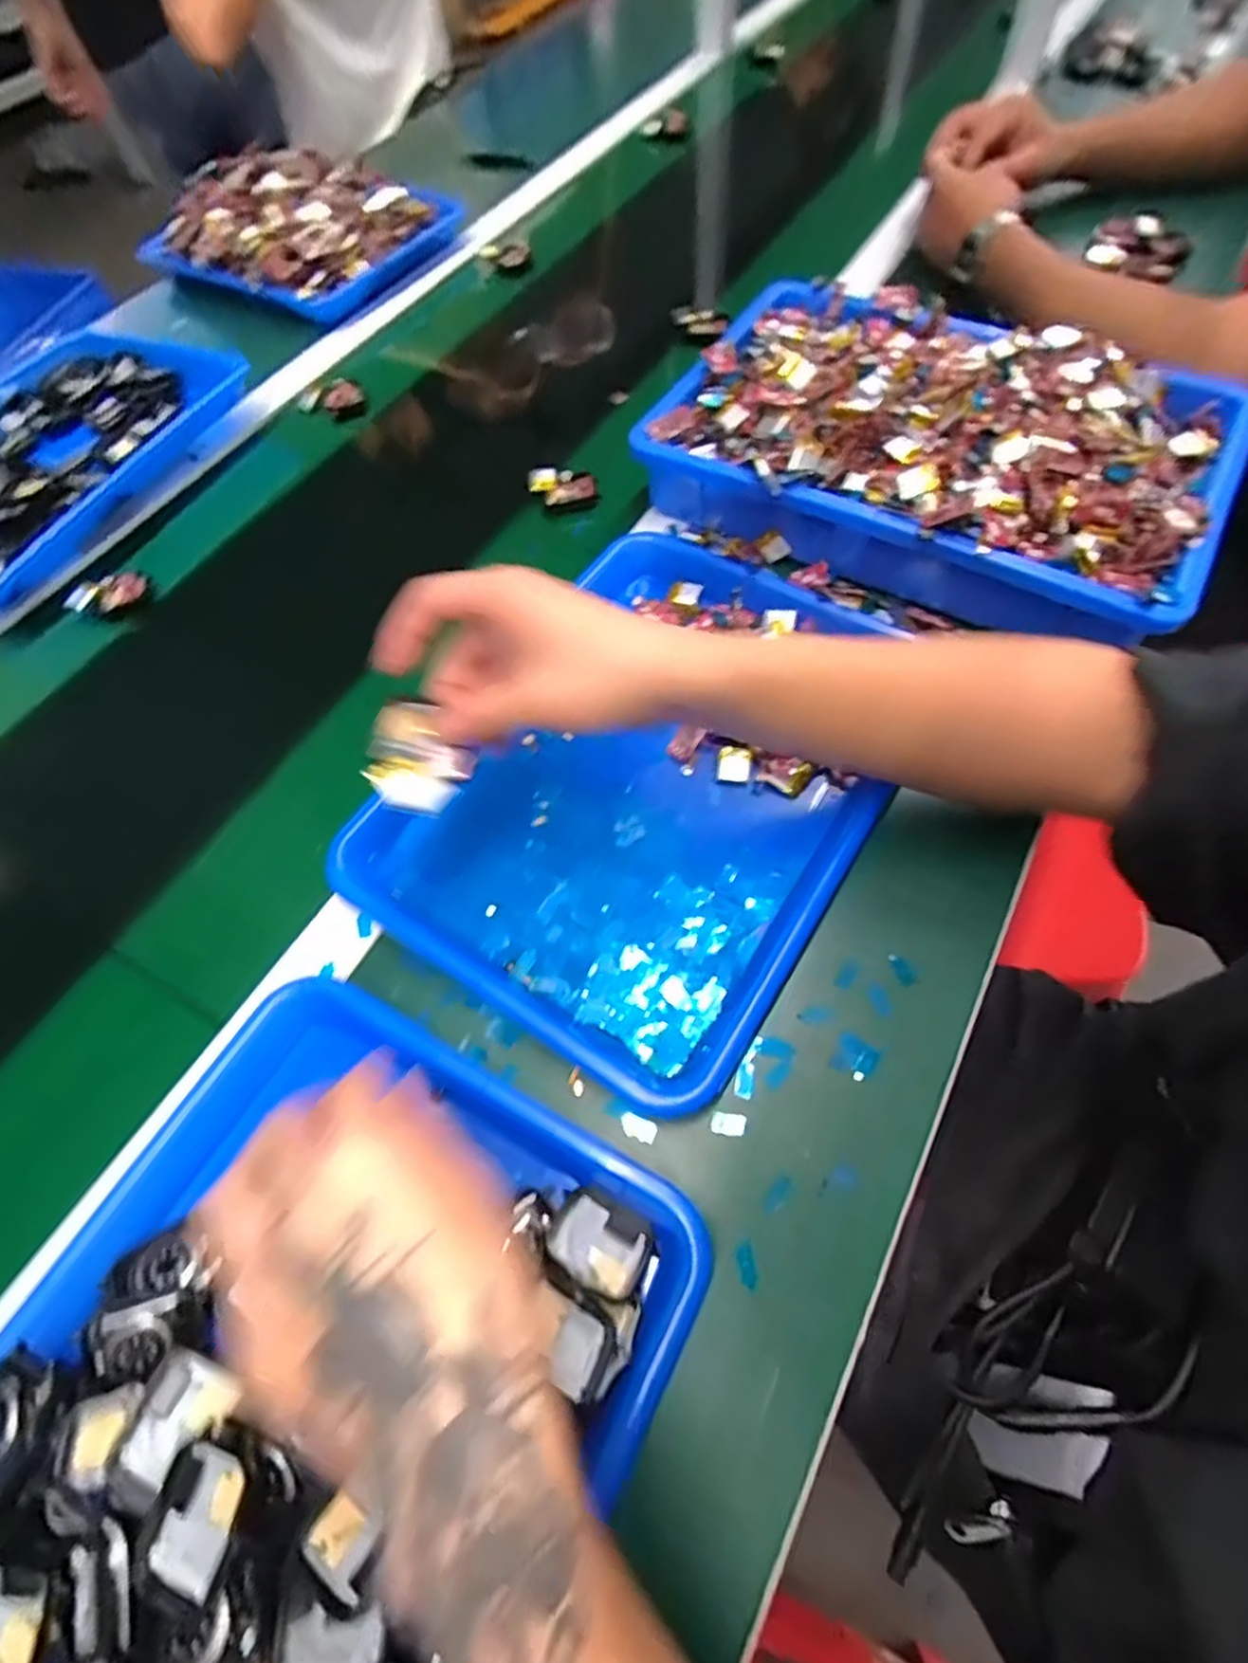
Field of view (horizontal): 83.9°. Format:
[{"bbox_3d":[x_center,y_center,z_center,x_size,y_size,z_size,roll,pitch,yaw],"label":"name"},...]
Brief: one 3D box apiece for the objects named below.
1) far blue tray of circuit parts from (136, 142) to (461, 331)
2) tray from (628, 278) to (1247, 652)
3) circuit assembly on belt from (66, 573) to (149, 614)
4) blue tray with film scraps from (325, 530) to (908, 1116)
[{"bbox_3d":[-0.366,-0.686,0.792,0.285,0.081,0.240,31,65,17],"label":"far blue tray of circuit parts"},{"bbox_3d":[0.221,-0.281,0.509,0.372,0.091,0.241,30,67,17],"label":"tray"},{"bbox_3d":[-0.410,-0.190,0.552,0.058,0.011,0.028,-29,65,-13],"label":"circuit assembly on belt"},{"bbox_3d":[0.019,-0.035,0.411,0.242,0.041,0.319,30,65,16],"label":"blue tray with film scraps"}]

